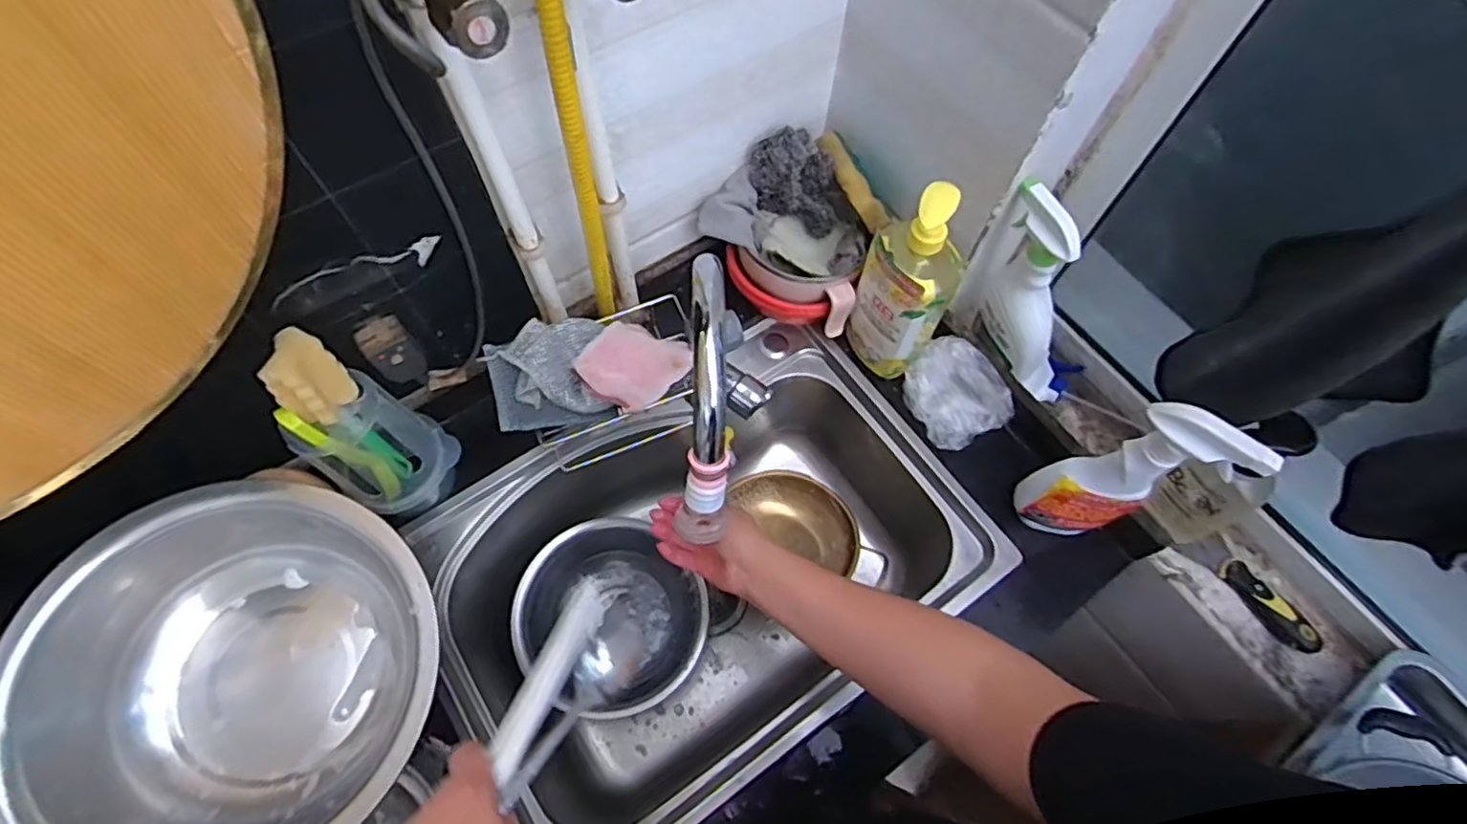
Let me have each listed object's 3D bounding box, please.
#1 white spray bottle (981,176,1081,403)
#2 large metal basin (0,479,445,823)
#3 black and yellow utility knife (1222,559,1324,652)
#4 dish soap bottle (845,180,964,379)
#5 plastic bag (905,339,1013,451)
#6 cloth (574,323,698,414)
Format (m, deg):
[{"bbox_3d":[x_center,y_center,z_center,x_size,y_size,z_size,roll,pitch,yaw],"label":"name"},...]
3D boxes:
[{"bbox_3d":[0.318,-0.116,0.726,0.050,0.279,0.101,-40,50,-17],"label":"white spray bottle"},{"bbox_3d":[-0.370,0.205,0.518,0.277,0.128,0.273,1,66,-1],"label":"large metal basin"},{"bbox_3d":[0.574,0.206,0.712,0.018,0.034,0.107,-16,63,-42],"label":"black and yellow utility knife"},{"bbox_3d":[0.187,-0.138,0.716,0.095,0.263,0.076,36,70,14],"label":"dish soap bottle"},{"bbox_3d":[0.260,-0.024,0.789,0.090,0.062,0.119,-27,69,-13],"label":"plastic bag"},{"bbox_3d":[-0.096,-0.048,0.641,0.096,0.015,0.086,-40,73,-17],"label":"cloth"}]

